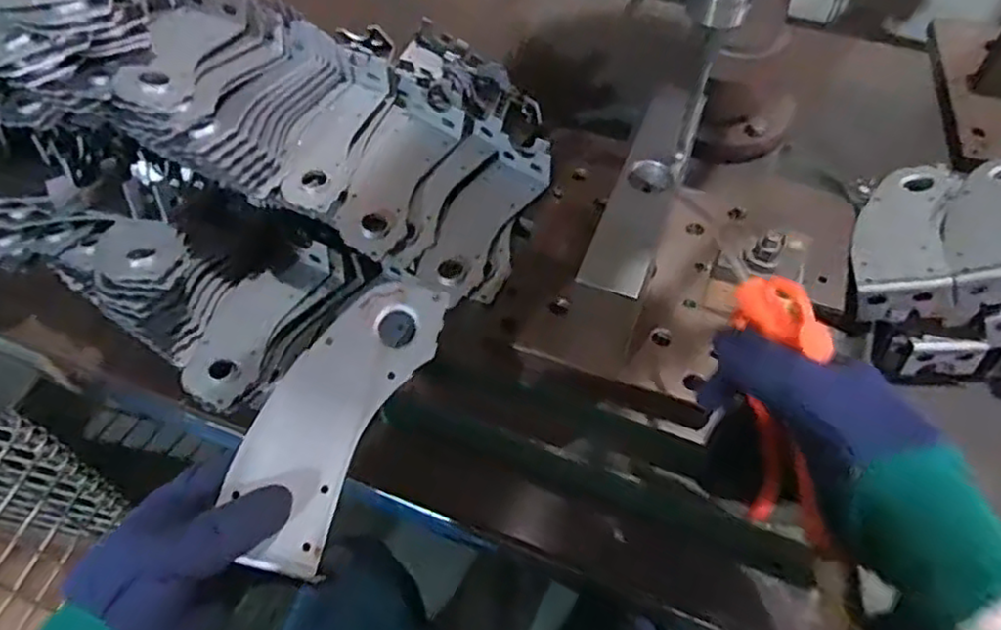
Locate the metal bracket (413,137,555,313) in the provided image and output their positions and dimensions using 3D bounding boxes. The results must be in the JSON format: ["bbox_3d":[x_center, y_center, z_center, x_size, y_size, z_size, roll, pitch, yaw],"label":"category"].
[{"bbox_3d":[-0.016,-0.089,0.602,0.064,0.022,0.184,23,59,17],"label":"metal bracket"}]

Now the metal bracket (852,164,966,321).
[{"bbox_3d":[0.359,-0.067,0.604,0.077,0.049,0.187,8,47,28],"label":"metal bracket"}]

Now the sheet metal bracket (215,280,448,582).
[{"bbox_3d":[-0.093,0.053,0.379,0.067,0.006,0.169,24,73,4],"label":"sheet metal bracket"}]

